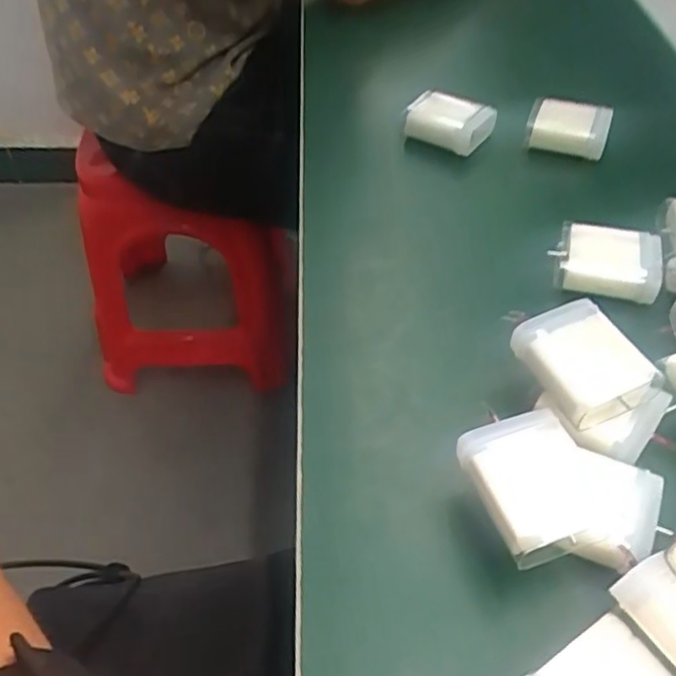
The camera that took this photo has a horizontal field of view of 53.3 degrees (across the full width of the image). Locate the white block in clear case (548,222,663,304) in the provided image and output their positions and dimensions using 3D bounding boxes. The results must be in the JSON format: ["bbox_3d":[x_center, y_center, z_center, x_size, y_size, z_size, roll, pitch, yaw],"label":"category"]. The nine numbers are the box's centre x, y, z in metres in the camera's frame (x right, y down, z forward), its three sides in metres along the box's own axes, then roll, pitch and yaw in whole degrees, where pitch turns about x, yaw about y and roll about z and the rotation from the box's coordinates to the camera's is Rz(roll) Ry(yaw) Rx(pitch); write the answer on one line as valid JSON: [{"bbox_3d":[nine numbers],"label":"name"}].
[{"bbox_3d":[0.142,-0.040,0.356,0.051,0.021,0.039,14,50,10],"label":"white block in clear case"}]

